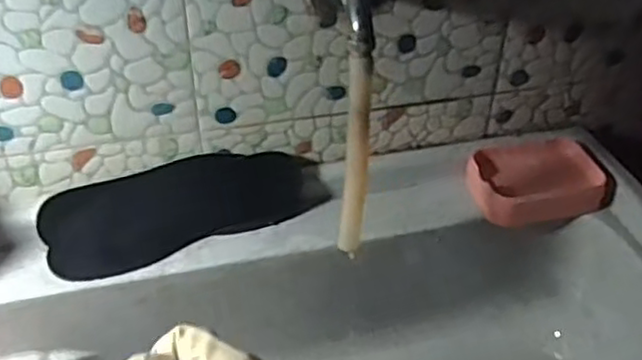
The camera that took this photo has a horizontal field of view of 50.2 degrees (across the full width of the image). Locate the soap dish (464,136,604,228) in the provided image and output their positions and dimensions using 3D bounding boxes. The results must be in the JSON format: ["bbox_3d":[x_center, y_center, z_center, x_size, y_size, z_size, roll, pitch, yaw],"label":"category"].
[{"bbox_3d":[0.216,0.000,0.695,0.131,0.032,0.102,-5,38,-9],"label":"soap dish"}]

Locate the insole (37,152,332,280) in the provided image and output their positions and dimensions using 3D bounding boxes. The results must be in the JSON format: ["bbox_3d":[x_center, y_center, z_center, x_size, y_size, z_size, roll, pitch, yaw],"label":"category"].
[{"bbox_3d":[-0.125,0.024,0.650,0.260,0.021,0.082,-16,86,-18],"label":"insole"}]

